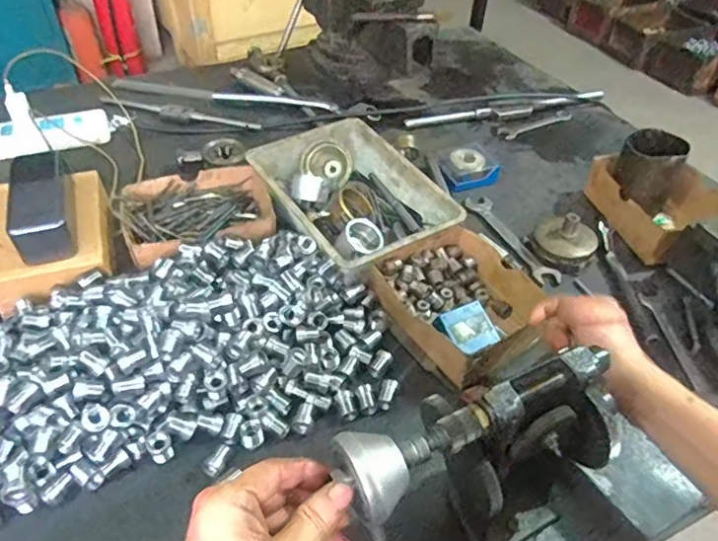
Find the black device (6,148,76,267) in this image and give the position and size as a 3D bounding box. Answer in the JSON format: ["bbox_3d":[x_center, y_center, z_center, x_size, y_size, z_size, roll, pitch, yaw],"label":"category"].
[{"bbox_3d":[-0.343,-0.068,0.613,0.061,0.050,0.146,-16,48,-18],"label":"black device"}]

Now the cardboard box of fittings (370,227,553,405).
[{"bbox_3d":[0.112,0.034,0.618,0.153,0.053,0.181,-22,51,-25],"label":"cardboard box of fittings"}]

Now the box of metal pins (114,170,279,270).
[{"bbox_3d":[-0.192,-0.062,0.691,0.178,0.052,0.139,-17,49,-21],"label":"box of metal pins"}]

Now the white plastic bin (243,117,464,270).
[{"bbox_3d":[-0.012,-0.084,0.711,0.170,0.079,0.245,-23,50,-24],"label":"white plastic bin"}]

